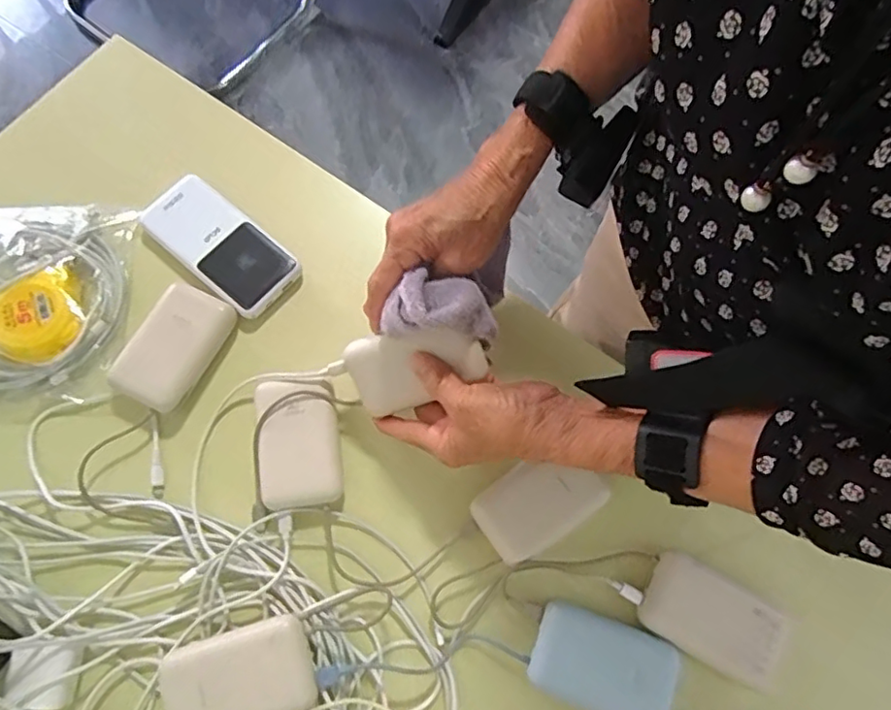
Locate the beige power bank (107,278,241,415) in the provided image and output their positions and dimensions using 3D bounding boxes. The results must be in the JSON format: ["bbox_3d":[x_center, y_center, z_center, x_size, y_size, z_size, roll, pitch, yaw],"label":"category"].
[{"bbox_3d":[-0.226,-0.009,0.485,0.065,0.024,0.102,26,72,5],"label":"beige power bank"}]

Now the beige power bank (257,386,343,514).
[{"bbox_3d":[-0.117,0.071,0.470,0.059,0.021,0.098,-7,72,-5],"label":"beige power bank"}]

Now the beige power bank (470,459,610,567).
[{"bbox_3d":[0.073,0.115,0.463,0.097,0.014,0.063,-32,76,-12],"label":"beige power bank"}]

